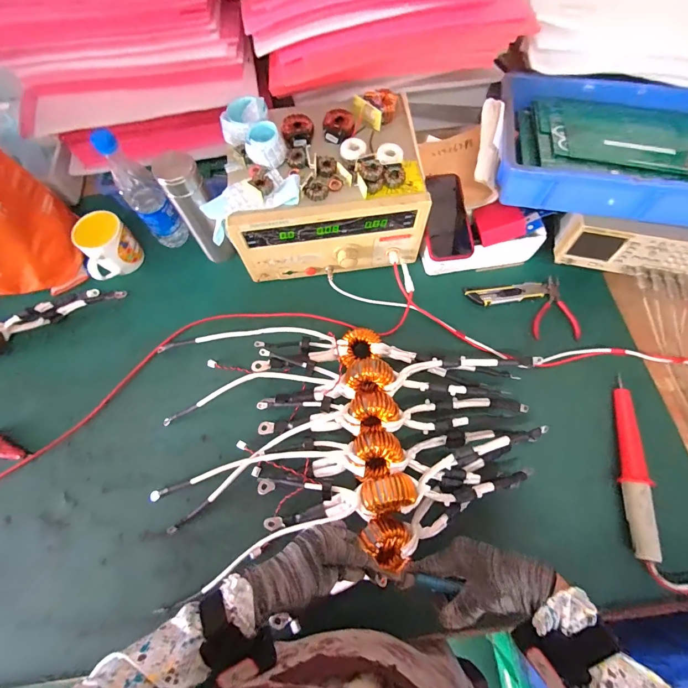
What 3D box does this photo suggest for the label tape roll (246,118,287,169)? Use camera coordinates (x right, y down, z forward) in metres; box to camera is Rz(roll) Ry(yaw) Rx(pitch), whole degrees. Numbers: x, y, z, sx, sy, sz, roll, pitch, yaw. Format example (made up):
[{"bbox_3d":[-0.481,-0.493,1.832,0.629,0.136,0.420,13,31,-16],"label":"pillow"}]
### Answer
[{"bbox_3d":[-0.121,-0.308,0.532,0.059,0.041,0.055,-1,69,1],"label":"label tape roll"}]

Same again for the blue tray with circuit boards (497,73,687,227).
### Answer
[{"bbox_3d":[0.475,-0.330,0.566,0.428,0.069,0.278,9,70,5],"label":"blue tray with circuit boards"}]

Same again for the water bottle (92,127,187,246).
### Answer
[{"bbox_3d":[-0.361,-0.268,0.621,0.065,0.239,0.075,-37,72,-12],"label":"water bottle"}]

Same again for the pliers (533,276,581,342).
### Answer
[{"bbox_3d":[0.385,-0.065,0.634,0.078,0.020,0.118,2,69,2],"label":"pliers"}]

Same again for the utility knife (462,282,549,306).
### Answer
[{"bbox_3d":[0.306,-0.095,0.645,0.152,0.017,0.038,-8,69,-1],"label":"utility knife"}]

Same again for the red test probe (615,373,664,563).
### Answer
[{"bbox_3d":[0.435,0.176,0.518,0.028,0.036,0.255,10,70,6],"label":"red test probe"}]

